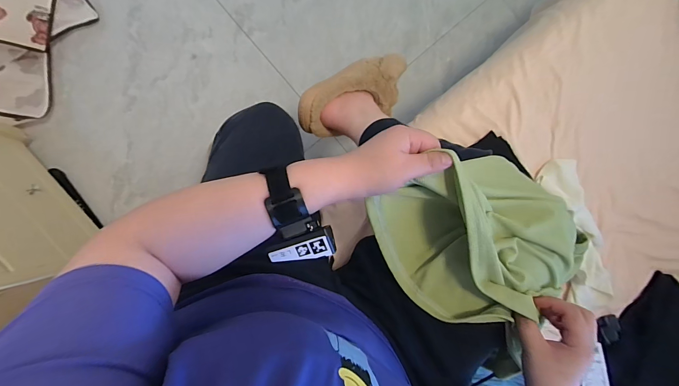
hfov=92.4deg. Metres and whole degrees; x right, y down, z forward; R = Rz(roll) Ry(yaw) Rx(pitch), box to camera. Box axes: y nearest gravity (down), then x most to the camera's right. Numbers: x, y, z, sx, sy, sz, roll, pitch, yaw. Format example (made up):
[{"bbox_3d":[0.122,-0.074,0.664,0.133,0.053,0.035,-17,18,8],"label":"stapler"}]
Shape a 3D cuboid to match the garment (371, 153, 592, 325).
[{"bbox_3d":[0.186,0.058,0.415,0.236,0.146,0.211,-27,90,-9],"label":"garment"}]

